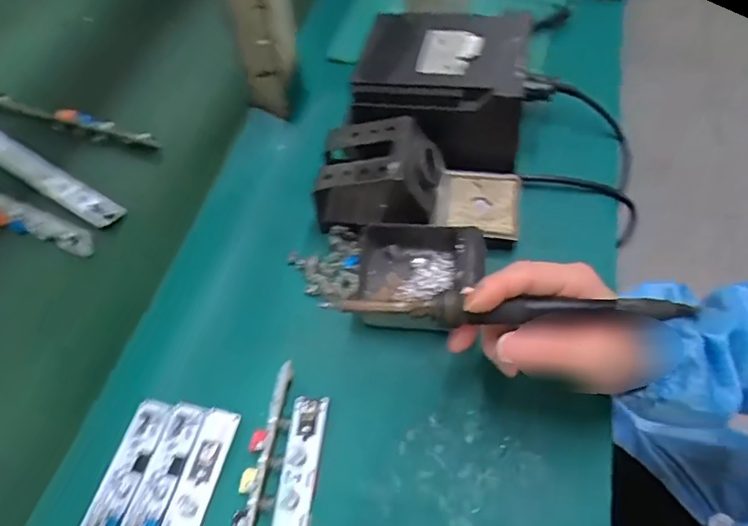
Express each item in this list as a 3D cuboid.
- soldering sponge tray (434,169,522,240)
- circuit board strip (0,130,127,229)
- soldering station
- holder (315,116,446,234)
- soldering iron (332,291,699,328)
[{"bbox_3d":[0.087,-0.050,0.446,0.066,0.016,0.064,10,58,9],"label":"soldering sponge tray"},{"bbox_3d":[-0.347,-0.103,0.519,0.292,0.014,0.030,28,62,19],"label":"circuit board strip"},{"bbox_3d":[0.058,-0.151,0.467,0.140,0.088,0.111,9,58,8],"label":"soldering station"},{"bbox_3d":[0.005,-0.070,0.434,0.094,0.065,0.078,14,59,11],"label":"holder"},{"bbox_3d":[0.076,0.027,0.310,0.188,0.016,0.014,1,57,6],"label":"soldering iron"}]

